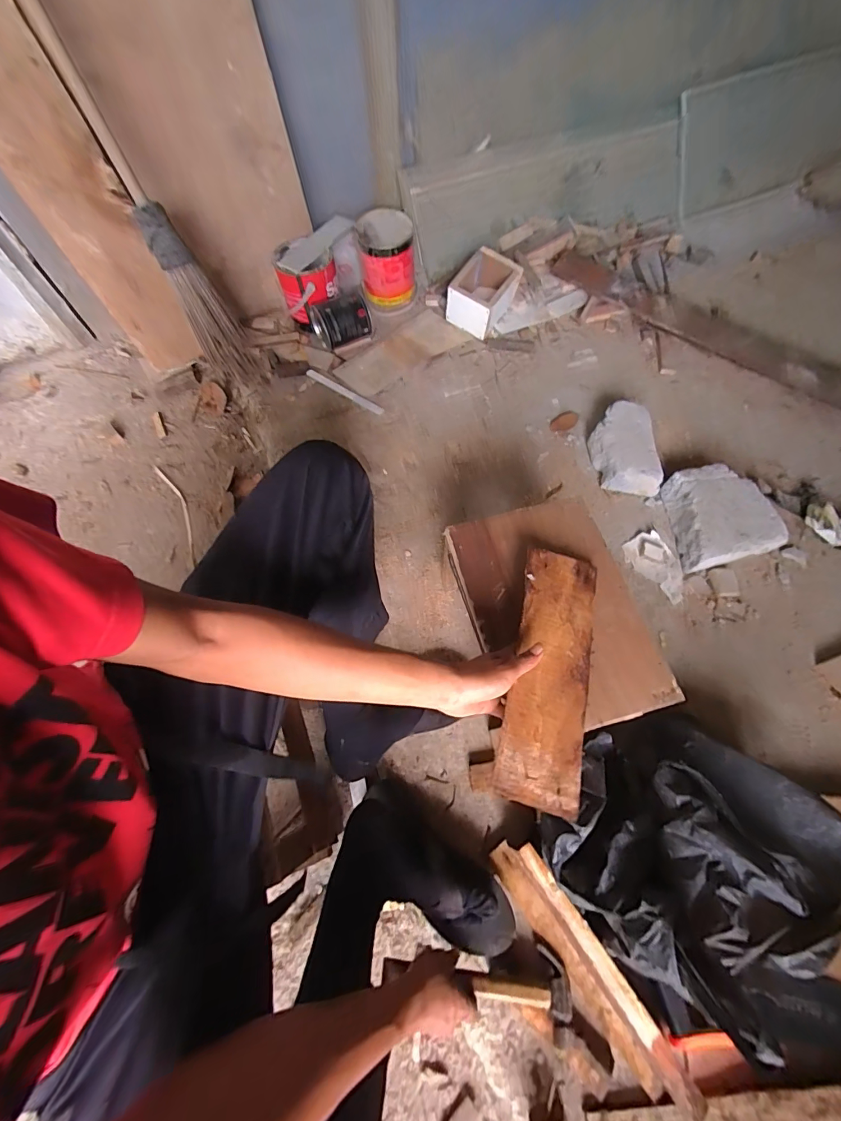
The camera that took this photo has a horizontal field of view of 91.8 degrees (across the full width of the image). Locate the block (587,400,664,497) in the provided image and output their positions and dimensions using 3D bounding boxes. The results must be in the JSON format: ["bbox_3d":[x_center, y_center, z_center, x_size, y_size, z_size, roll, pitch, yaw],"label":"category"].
[{"bbox_3d":[0.452,-0.250,0.908,0.122,0.065,0.206,-2,65,1],"label":"block"}]

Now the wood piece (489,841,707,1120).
[{"bbox_3d":[0.217,0.539,0.543,0.061,0.066,0.308,-34,69,-13],"label":"wood piece"}]

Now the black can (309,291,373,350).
[{"bbox_3d":[-0.204,-0.627,1.072,0.145,0.095,0.089,-26,67,-10],"label":"black can"}]

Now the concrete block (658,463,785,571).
[{"bbox_3d":[0.610,-0.091,0.833,0.188,0.061,0.209,-6,65,-1],"label":"concrete block"}]

